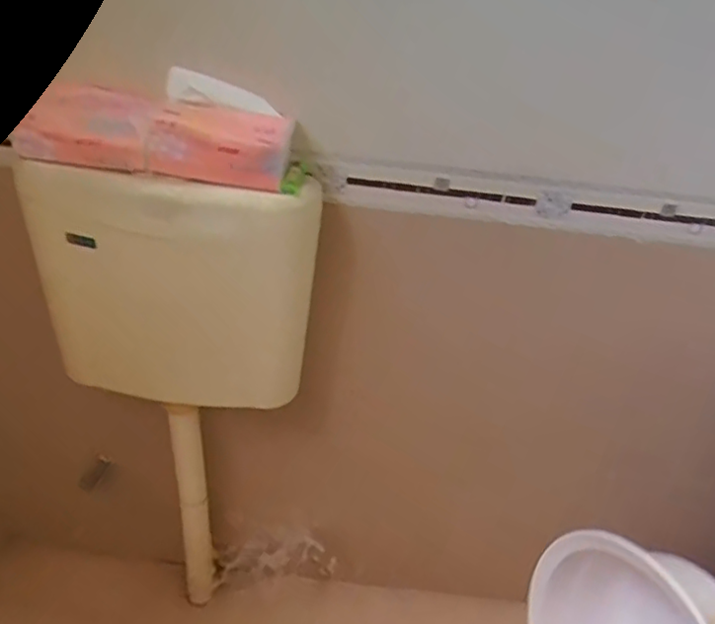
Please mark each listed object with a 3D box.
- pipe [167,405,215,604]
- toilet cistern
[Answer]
[{"bbox_3d":[-0.294,0.357,1.142,0.059,0.516,0.061,-5,40,-16],"label":"pipe"},{"bbox_3d":[-0.249,-0.035,0.891,0.378,0.355,0.110,5,38,-3],"label":"toilet cistern"}]

